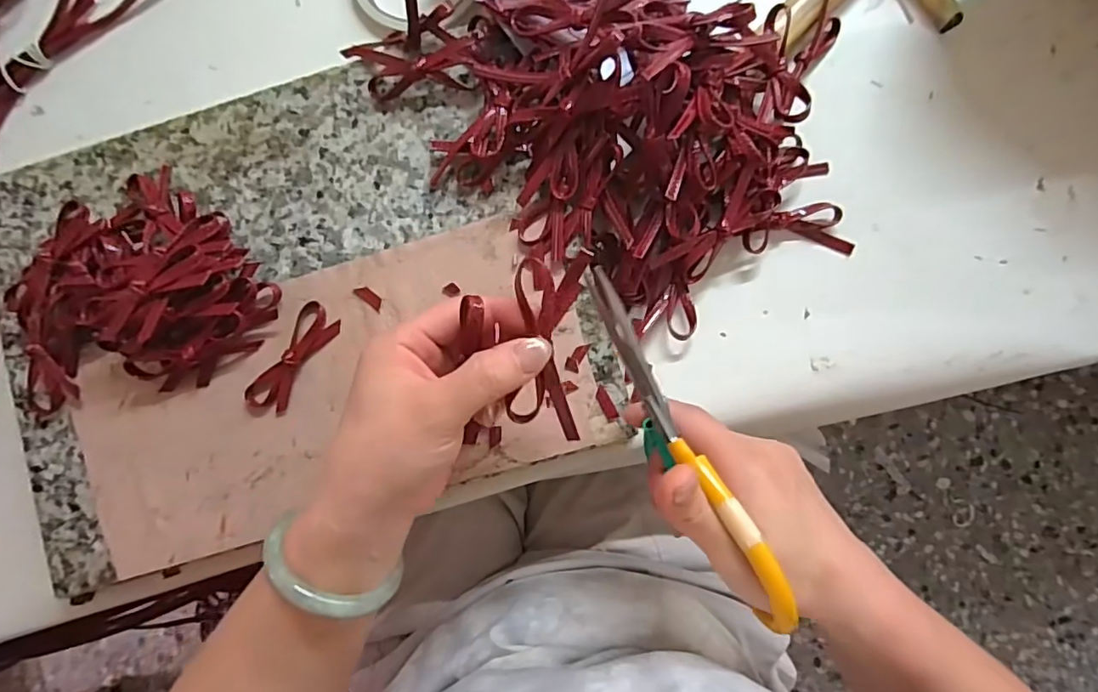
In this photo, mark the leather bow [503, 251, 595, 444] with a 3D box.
[{"bbox_3d":[-0.001,0.004,0.274,0.034,0.018,0.095,3,108,4],"label":"leather bow"}]

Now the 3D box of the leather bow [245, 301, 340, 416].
[{"bbox_3d":[-0.158,0.008,0.349,0.025,0.010,0.073,35,89,5],"label":"leather bow"}]

